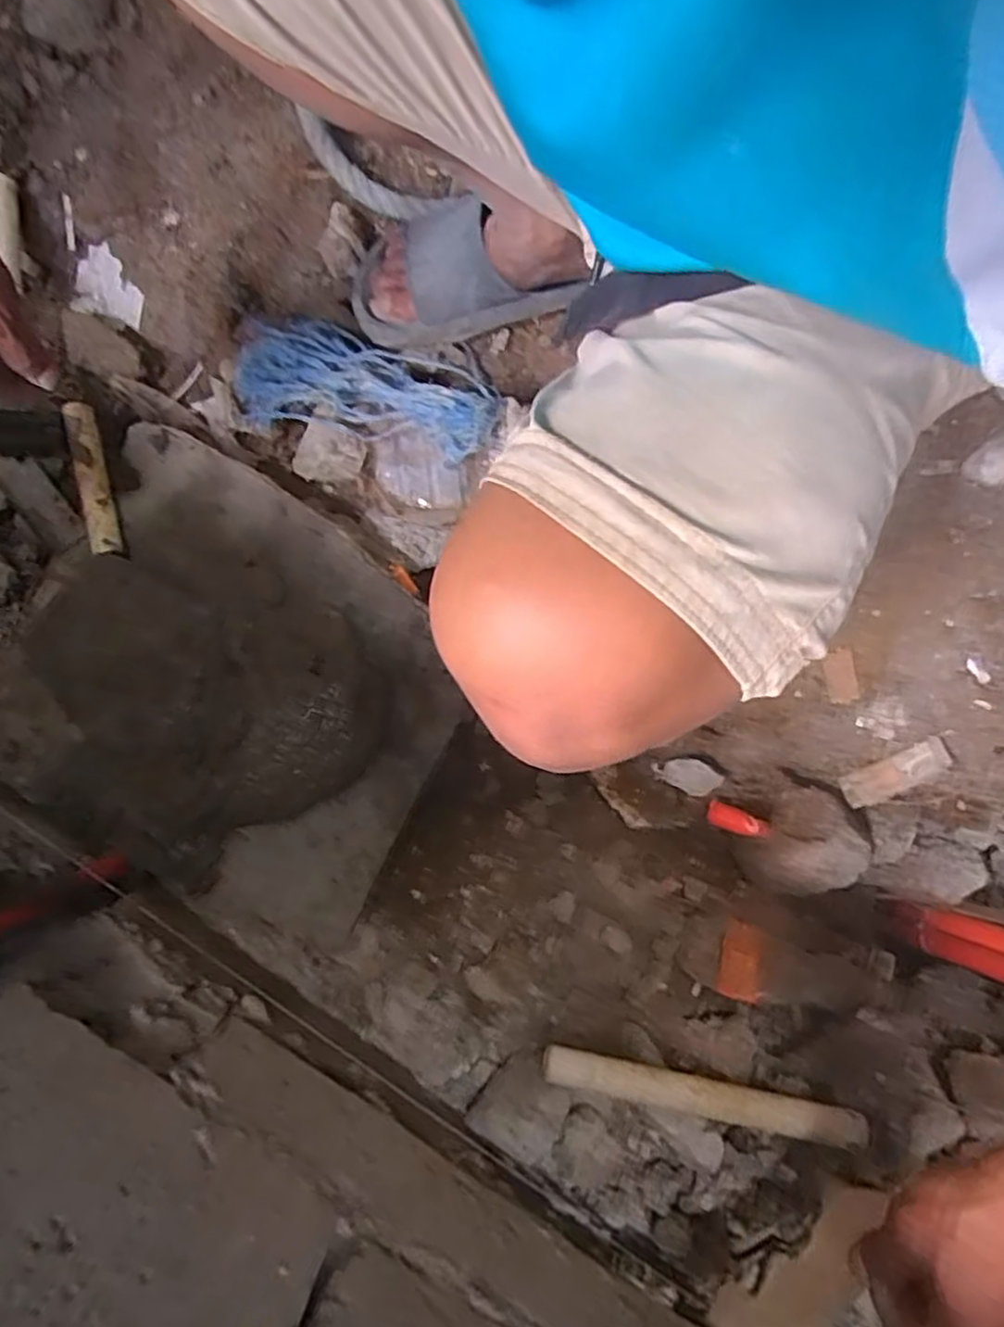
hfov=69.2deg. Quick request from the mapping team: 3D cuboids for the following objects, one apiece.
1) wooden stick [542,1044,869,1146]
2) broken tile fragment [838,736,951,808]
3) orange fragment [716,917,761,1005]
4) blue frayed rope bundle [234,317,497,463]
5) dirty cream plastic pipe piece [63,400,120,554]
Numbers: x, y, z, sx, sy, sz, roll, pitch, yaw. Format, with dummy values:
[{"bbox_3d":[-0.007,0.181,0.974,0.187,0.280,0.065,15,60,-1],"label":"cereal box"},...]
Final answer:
[{"bbox_3d":[0.148,0.316,0.533,0.233,0.016,0.024,12,80,1],"label":"wooden stick"},{"bbox_3d":[0.353,0.098,0.653,0.098,0.011,0.030,-24,81,-5],"label":"broken tile fragment"},{"bbox_3d":[0.211,0.261,0.643,0.035,0.008,0.075,26,41,4],"label":"orange fragment"},{"bbox_3d":[-0.125,-0.259,0.675,0.254,0.042,0.108,15,80,2],"label":"blue frayed rope bundle"},{"bbox_3d":[-0.369,-0.166,0.653,0.023,0.025,0.138,-13,80,-3],"label":"dirty cream plastic pipe piece"}]

